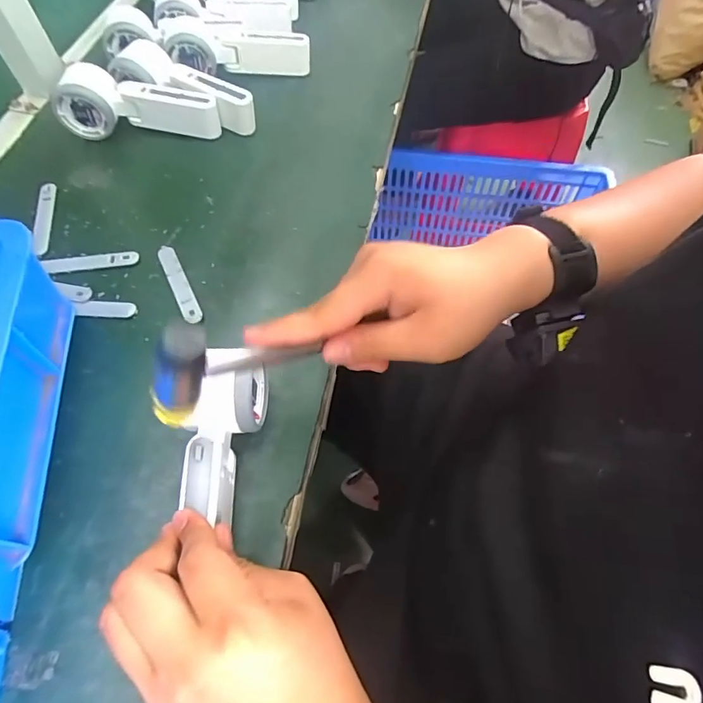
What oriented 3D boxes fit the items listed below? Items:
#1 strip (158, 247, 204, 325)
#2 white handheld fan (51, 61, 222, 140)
[{"bbox_3d":[-0.152,-0.060,0.402,0.016,0.006,0.093,-25,64,-14],"label":"strip"},{"bbox_3d":[-0.226,-0.267,0.490,0.167,0.059,0.044,-2,61,-2],"label":"white handheld fan"}]

